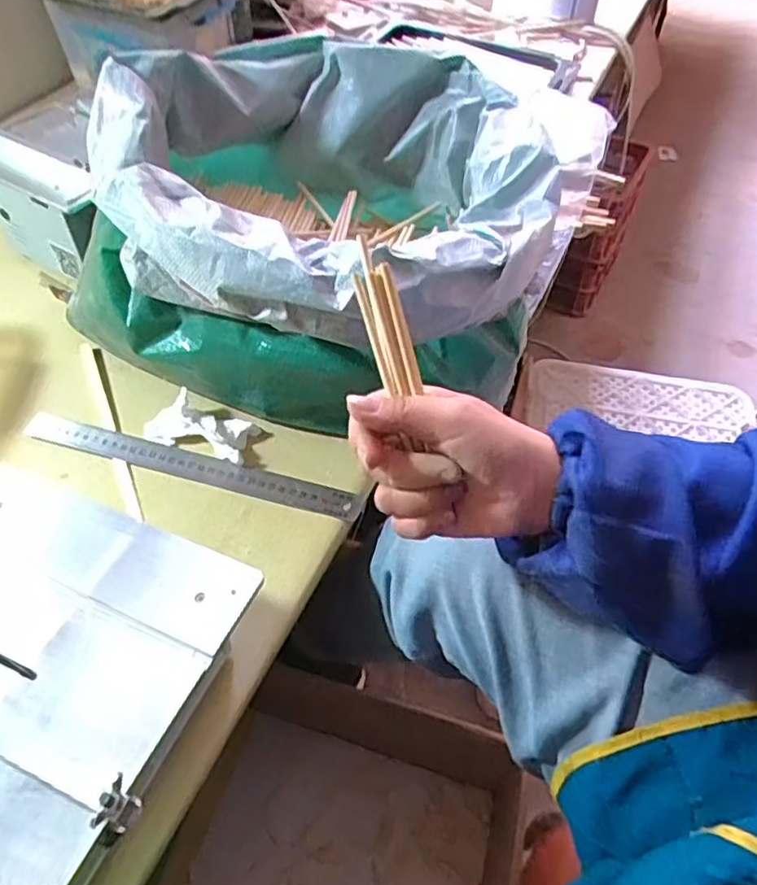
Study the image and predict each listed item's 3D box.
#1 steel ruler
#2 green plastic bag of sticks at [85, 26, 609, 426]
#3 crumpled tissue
[{"bbox_3d":[-0.174,0.020,0.601,0.328,0.006,0.030,14,59,10],"label":"steel ruler"},{"bbox_3d":[-0.041,-0.183,0.617,0.381,0.239,0.320,23,54,17],"label":"green plastic bag of sticks"},{"bbox_3d":[-0.166,-0.018,0.612,0.102,0.030,0.048,16,52,12],"label":"crumpled tissue"}]

